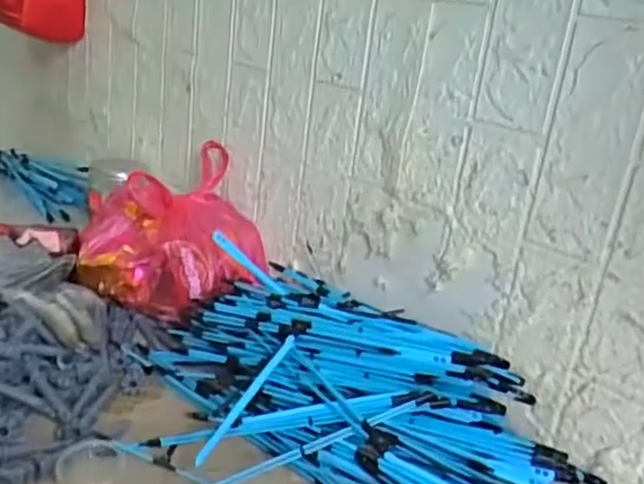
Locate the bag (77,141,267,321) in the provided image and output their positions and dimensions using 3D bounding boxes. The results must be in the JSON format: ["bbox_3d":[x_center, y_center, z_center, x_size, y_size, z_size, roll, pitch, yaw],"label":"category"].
[{"bbox_3d":[-0.176,-0.010,0.834,0.175,0.147,0.201,16,21,21],"label":"bag"}]

